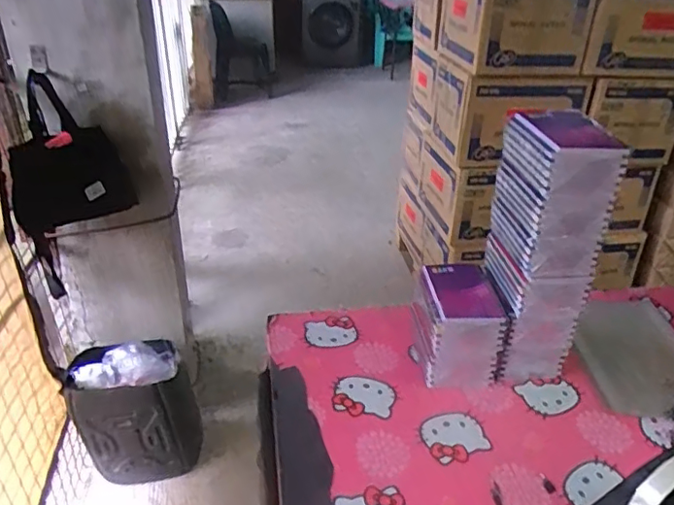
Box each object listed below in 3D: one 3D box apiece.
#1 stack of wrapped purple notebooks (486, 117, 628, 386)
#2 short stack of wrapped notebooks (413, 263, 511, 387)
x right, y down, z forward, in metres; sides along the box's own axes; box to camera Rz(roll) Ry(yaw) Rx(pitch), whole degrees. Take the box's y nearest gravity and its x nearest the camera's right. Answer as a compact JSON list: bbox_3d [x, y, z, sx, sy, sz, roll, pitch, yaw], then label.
[{"bbox_3d":[0.263,0.000,0.747,0.099,0.330,0.137,0,30,-3],"label":"stack of wrapped purple notebooks"},{"bbox_3d":[0.167,0.093,0.794,0.105,0.112,0.149,-1,30,-4],"label":"short stack of wrapped notebooks"}]

